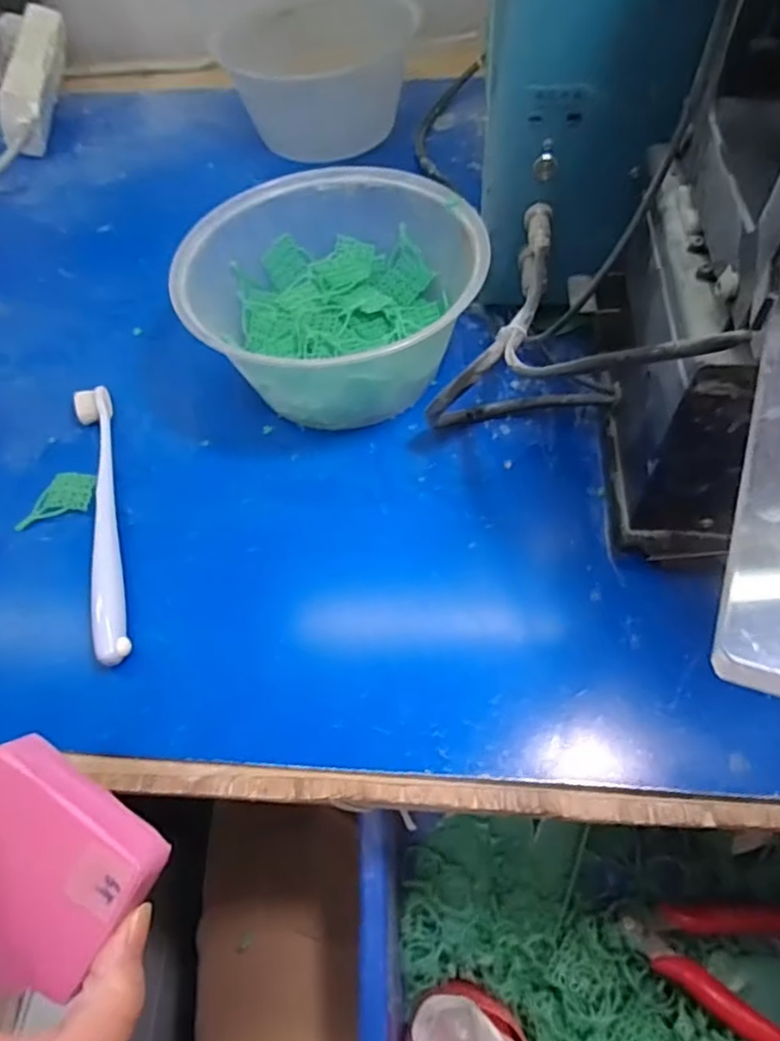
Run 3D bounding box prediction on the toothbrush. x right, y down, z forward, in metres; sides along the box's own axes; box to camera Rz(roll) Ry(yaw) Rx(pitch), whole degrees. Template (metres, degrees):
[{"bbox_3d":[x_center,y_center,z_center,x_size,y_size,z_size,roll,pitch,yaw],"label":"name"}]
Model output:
[{"bbox_3d":[-0.155,-0.005,0.344,0.017,0.010,0.178,-17,58,-6],"label":"toothbrush"}]

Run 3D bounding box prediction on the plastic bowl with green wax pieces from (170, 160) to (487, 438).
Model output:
[{"bbox_3d":[-0.033,-0.126,0.376,0.165,0.076,0.146,-27,59,-12],"label":"plastic bowl with green wax pieces"}]

